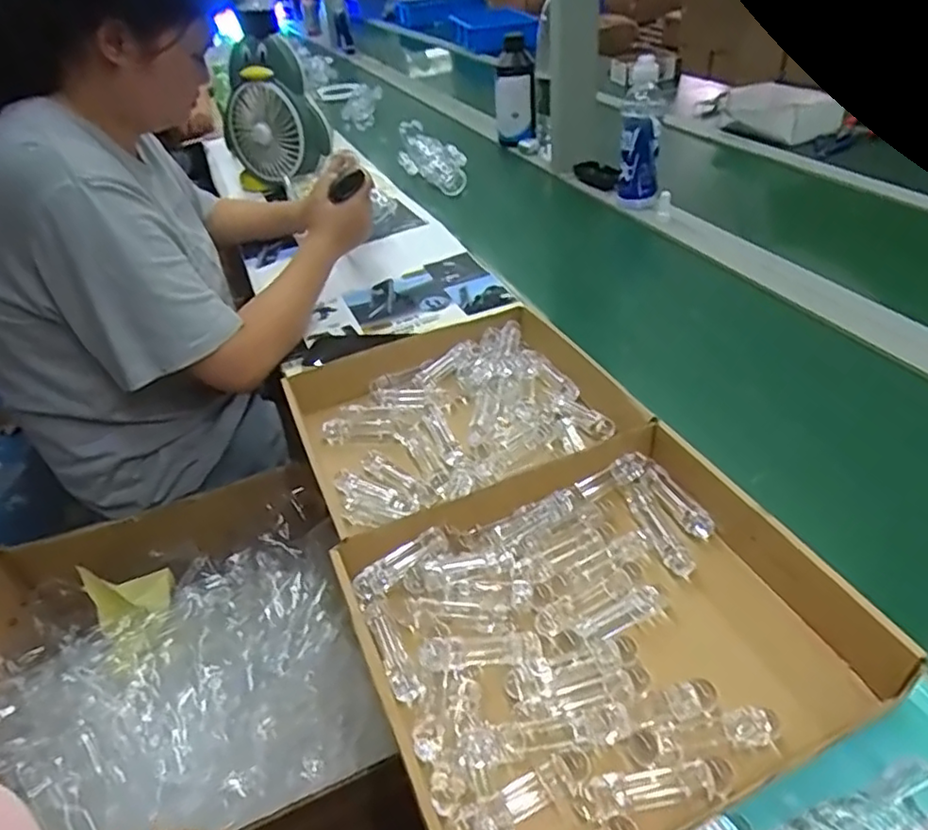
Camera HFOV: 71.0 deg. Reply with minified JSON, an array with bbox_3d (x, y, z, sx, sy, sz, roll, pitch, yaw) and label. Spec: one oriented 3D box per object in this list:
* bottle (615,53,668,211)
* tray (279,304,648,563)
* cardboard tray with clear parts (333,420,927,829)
[{"bbox_3d":[0.301,-0.457,1.108,0.067,0.253,0.072,5,40,14],"label":"bottle"},{"bbox_3d":[-0.006,0.004,0.674,0.305,0.063,0.286,-19,40,-15],"label":"tray"},{"bbox_3d":[0.102,0.142,0.474,0.338,0.044,0.270,-18,40,-14],"label":"cardboard tray with clear parts"}]

